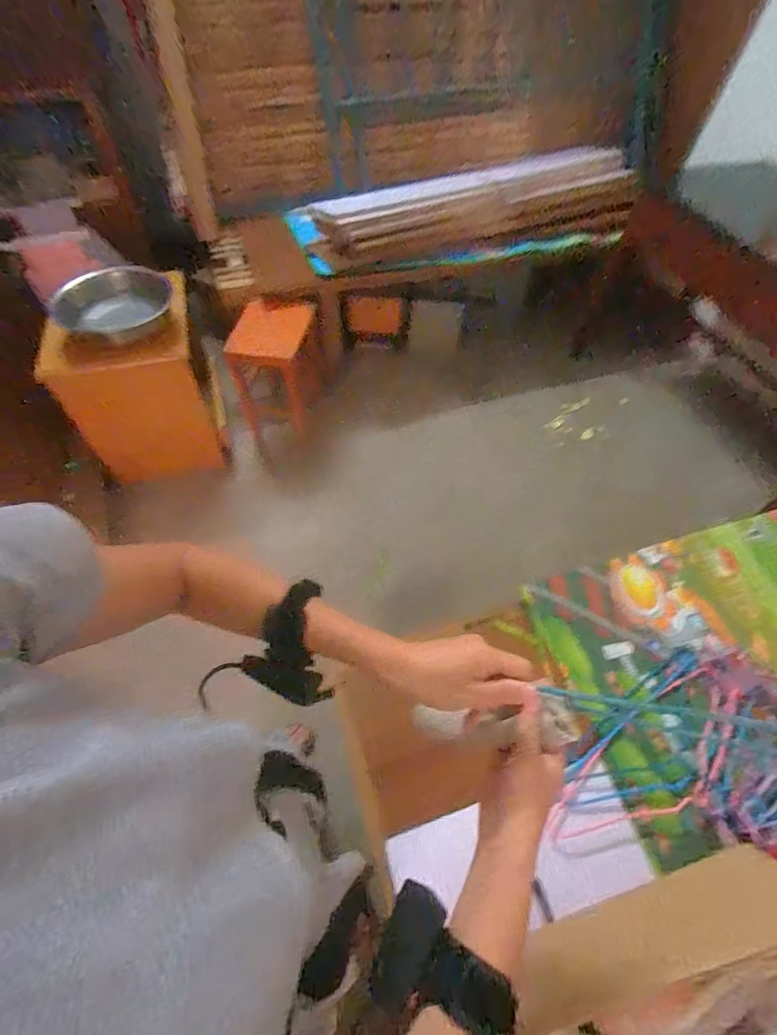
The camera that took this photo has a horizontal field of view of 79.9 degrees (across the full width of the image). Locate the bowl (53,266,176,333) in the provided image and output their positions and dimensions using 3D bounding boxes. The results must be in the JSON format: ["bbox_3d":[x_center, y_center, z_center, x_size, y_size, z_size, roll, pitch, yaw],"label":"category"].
[{"bbox_3d":[-0.872,-0.706,1.475,0.345,0.088,0.305,-18,58,-14],"label":"bowl"}]

